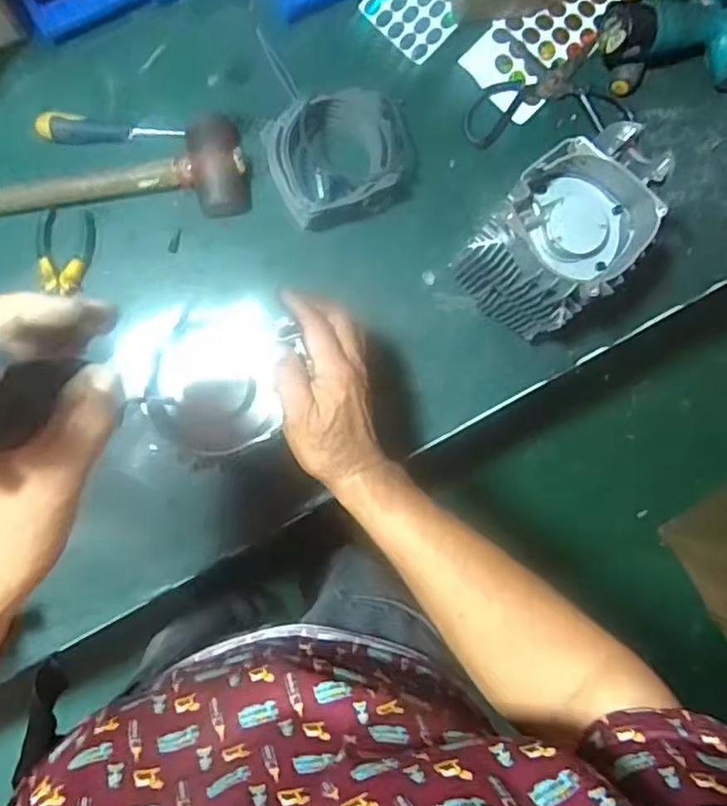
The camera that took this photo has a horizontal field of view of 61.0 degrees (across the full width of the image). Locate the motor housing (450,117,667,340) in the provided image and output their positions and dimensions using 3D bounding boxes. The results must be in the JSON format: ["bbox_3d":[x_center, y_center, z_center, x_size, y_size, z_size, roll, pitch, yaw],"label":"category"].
[{"bbox_3d":[0.185,-0.161,0.617,0.119,0.205,0.134,41,85,-3],"label":"motor housing"}]

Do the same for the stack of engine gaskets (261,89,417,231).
[{"bbox_3d":[-0.018,-0.264,0.665,0.170,0.070,0.133,-20,90,-6],"label":"stack of engine gaskets"}]

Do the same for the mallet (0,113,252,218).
[{"bbox_3d":[-0.267,-0.247,0.662,0.295,0.055,0.100,-5,89,-6],"label":"mallet"}]

